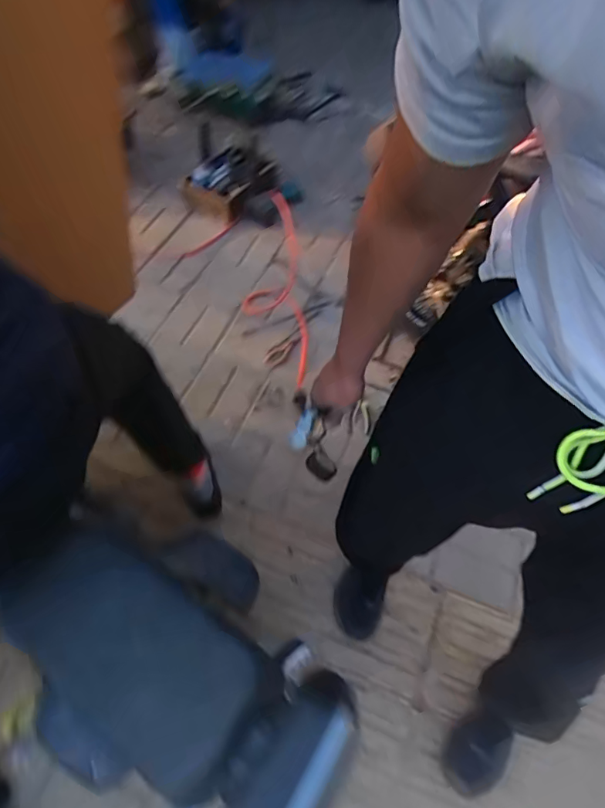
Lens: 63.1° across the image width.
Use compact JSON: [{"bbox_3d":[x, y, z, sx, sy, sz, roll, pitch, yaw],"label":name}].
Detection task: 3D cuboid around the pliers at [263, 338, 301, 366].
[{"bbox_3d":[-0.062,-0.161,1.486,0.053,0.013,0.145,47,63,-2],"label":"pliers"}]

